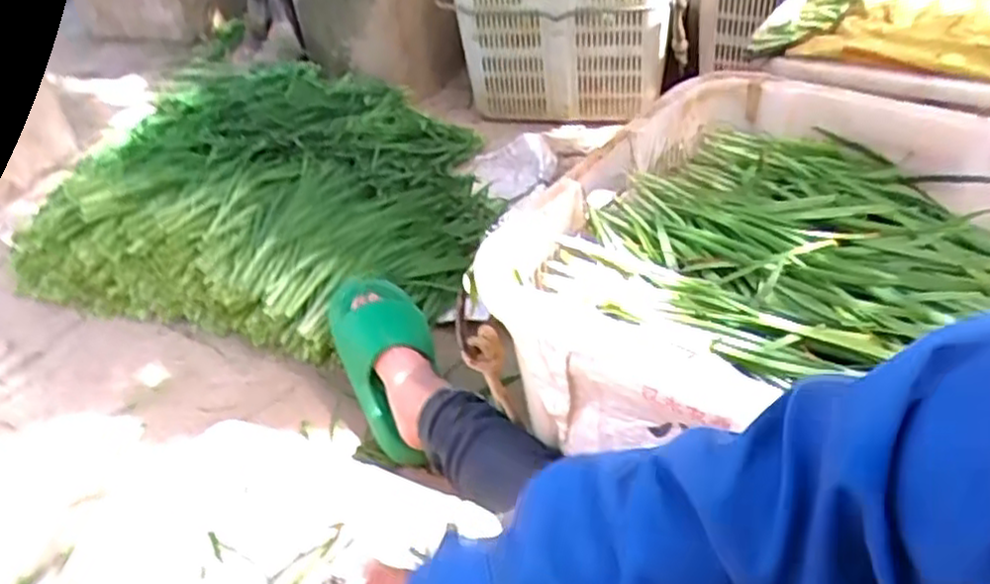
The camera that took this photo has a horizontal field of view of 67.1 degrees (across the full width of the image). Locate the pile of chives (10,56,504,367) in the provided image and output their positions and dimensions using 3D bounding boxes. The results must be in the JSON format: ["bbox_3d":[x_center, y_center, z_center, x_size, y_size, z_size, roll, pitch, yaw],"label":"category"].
[{"bbox_3d":[-0.333,-0.180,1.275,0.664,0.232,0.596,10,41,20],"label":"pile of chives"}]

